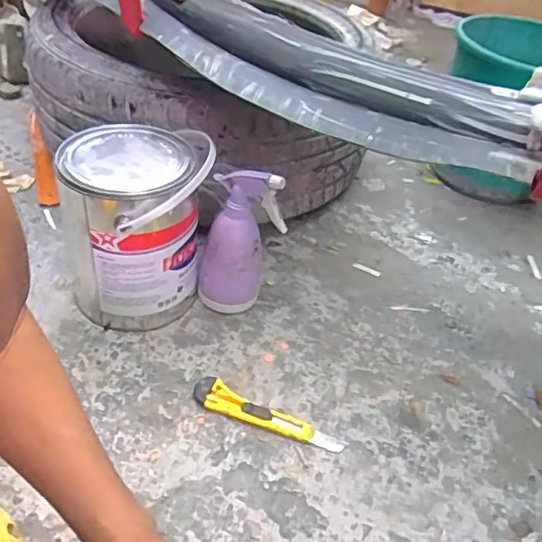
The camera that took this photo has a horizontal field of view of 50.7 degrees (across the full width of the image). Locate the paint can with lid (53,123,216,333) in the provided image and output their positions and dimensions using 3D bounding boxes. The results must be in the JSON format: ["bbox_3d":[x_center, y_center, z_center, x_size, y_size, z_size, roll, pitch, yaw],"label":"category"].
[{"bbox_3d":[-0.166,-0.047,0.719,0.163,0.215,0.150,4,40,-4],"label":"paint can with lid"}]

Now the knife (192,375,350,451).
[{"bbox_3d":[-0.005,0.167,0.654,0.179,0.012,0.037,20,41,15],"label":"knife"}]

